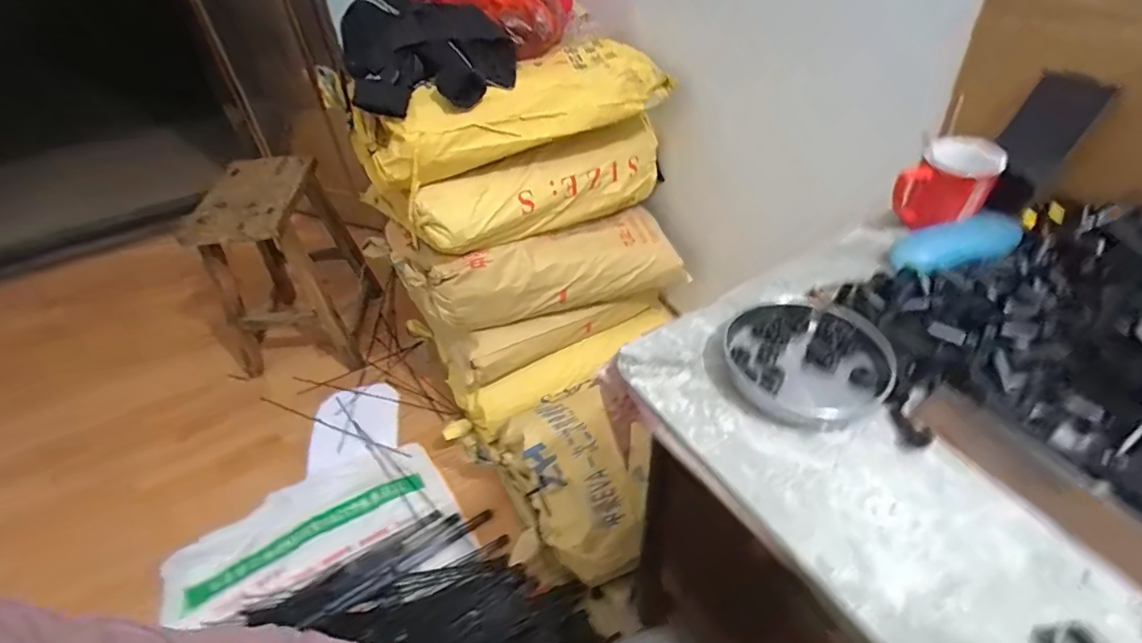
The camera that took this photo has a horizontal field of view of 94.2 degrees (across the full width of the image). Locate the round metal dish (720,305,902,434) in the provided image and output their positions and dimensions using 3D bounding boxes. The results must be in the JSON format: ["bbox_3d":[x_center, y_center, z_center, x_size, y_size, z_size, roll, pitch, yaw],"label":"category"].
[{"bbox_3d":[0.216,0.033,0.481,0.138,0.023,0.129,-3,43,2],"label":"round metal dish"}]

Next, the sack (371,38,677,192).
[{"bbox_3d":[-0.098,-0.416,1.052,0.606,0.131,0.197,-23,46,-19],"label":"sack"}]

